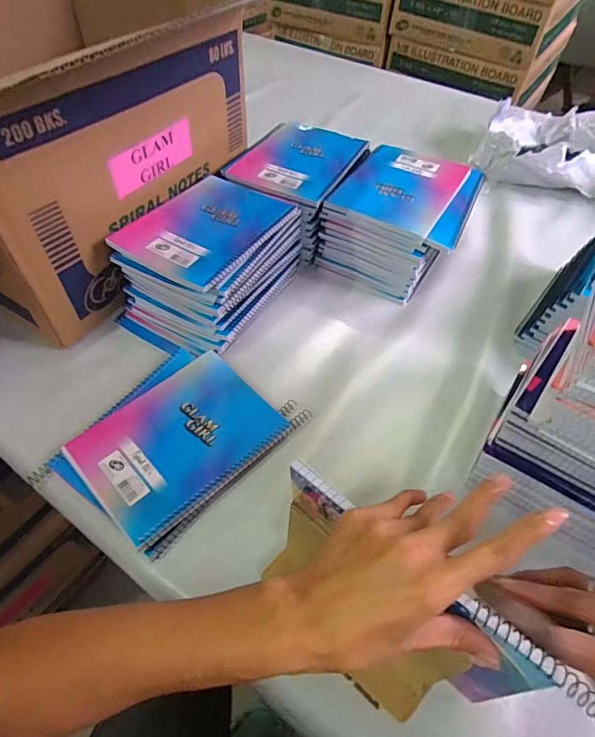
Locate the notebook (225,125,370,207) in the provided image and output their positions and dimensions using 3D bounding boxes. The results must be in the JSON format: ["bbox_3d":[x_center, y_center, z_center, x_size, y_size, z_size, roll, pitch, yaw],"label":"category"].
[{"bbox_3d":[-0.004,-0.314,0.662,0.167,0.014,0.196,23,55,14],"label":"notebook"}]

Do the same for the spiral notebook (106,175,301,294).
[{"bbox_3d":[-0.114,-0.179,0.551,0.153,0.014,0.197,26,56,15],"label":"spiral notebook"}]

